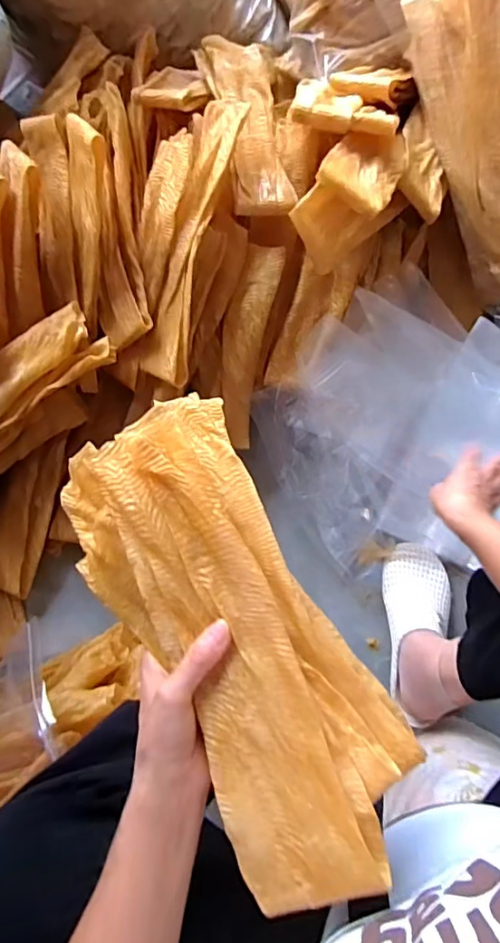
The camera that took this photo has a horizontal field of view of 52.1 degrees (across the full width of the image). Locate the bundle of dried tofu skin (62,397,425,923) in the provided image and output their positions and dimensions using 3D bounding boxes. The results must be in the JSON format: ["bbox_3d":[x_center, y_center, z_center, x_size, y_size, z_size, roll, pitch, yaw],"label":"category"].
[{"bbox_3d":[-0.017,0.111,0.359,0.144,0.060,0.327,-30,80,1],"label":"bundle of dried tofu skin"}]

